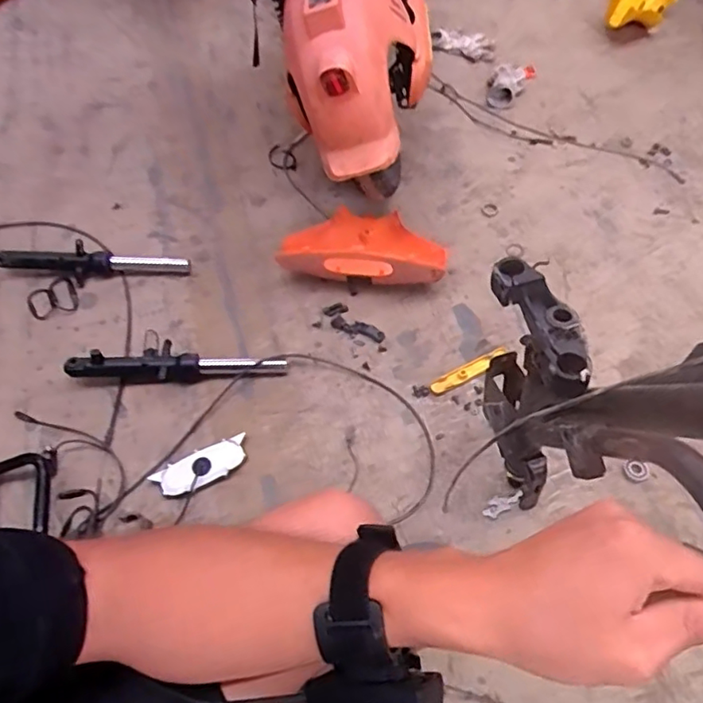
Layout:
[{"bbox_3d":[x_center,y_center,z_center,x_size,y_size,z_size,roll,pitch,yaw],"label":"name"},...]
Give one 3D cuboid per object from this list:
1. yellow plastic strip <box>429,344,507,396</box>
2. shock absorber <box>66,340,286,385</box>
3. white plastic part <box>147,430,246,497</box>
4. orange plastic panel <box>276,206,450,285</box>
[{"bbox_3d":[0.202,0.034,0.978,0.150,0.008,0.028,-26,59,-12],"label":"yellow plastic strip"},{"bbox_3d":[-0.295,0.014,0.982,0.364,0.056,0.070,-2,57,3],"label":"shock absorber"},{"bbox_3d":[-0.231,0.179,0.882,0.142,0.016,0.052,-22,59,-10],"label":"white plastic part"},{"bbox_3d":[0.022,-0.200,1.083,0.304,0.096,0.150,2,58,6],"label":"orange plastic panel"}]

